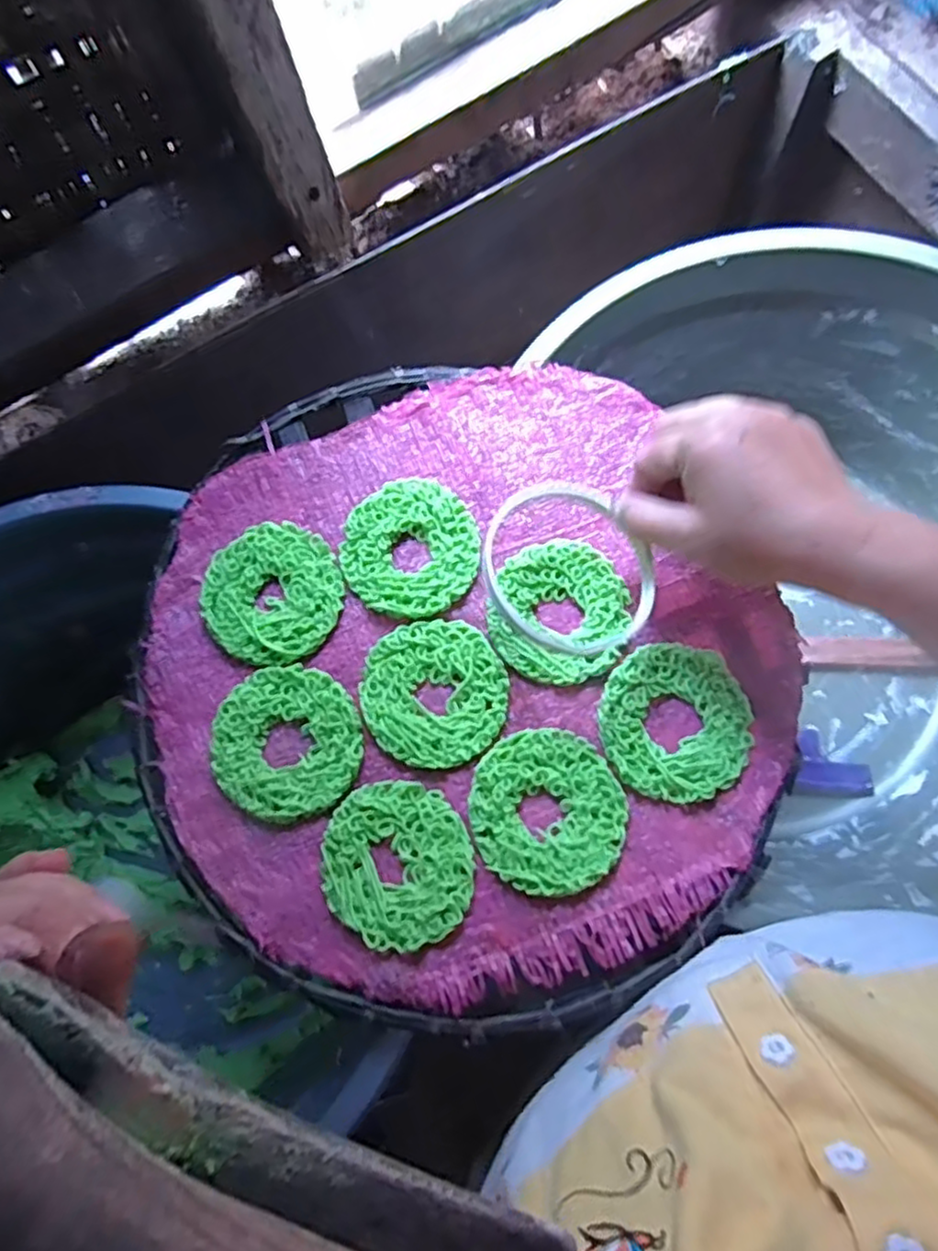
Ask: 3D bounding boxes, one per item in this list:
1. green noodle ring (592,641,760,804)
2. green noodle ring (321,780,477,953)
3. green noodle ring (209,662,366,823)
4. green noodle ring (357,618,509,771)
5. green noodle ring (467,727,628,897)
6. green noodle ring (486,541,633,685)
[{"bbox_3d":[0.109,0.050,0.357,0.078,0.005,0.078,0,74,1],"label":"green noodle ring"},{"bbox_3d":[-0.036,0.119,0.342,0.072,0.004,0.078,0,74,1],"label":"green noodle ring"},{"bbox_3d":[-0.096,0.060,0.359,0.075,0.005,0.079,0,74,1],"label":"green noodle ring"},{"bbox_3d":[-0.018,0.035,0.367,0.075,0.006,0.077,0,74,1],"label":"green noodle ring"},{"bbox_3d":[0.040,0.094,0.347,0.075,0.006,0.079,0,74,1],"label":"green noodle ring"},{"bbox_3d":[0.050,-0.008,0.374,0.076,0.004,0.078,0,74,1],"label":"green noodle ring"}]

